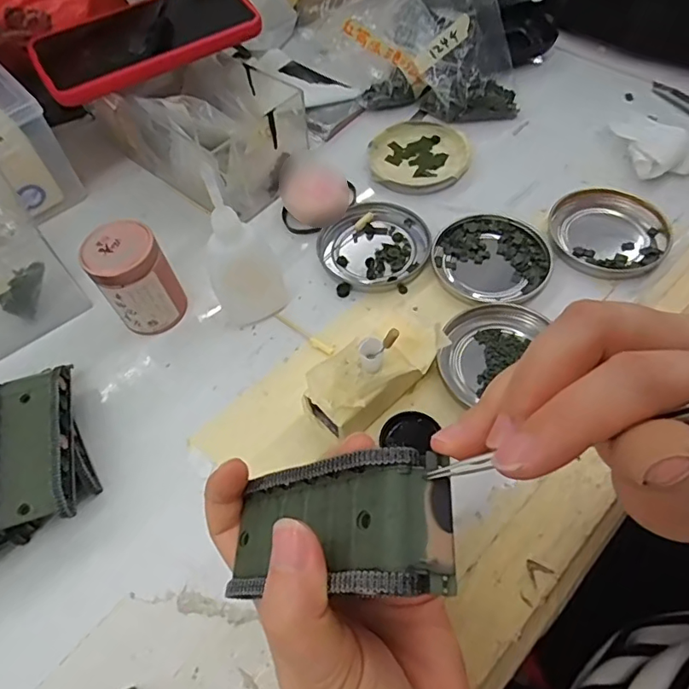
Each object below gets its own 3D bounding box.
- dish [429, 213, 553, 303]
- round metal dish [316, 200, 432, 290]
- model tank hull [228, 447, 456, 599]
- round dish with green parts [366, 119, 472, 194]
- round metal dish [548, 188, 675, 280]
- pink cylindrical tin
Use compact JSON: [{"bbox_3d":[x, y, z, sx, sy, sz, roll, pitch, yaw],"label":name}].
[{"bbox_3d":[0.102,-0.062,0.364,0.078,0.008,0.073,-2,57,4],"label":"dish"},{"bbox_3d":[0.019,-0.073,0.378,0.079,0.007,0.077,-2,57,4],"label":"round metal dish"},{"bbox_3d":[-0.007,0.062,0.184,0.091,0.022,0.045,-15,47,41],"label":"model tank hull"},{"bbox_3d":[0.058,-0.154,0.425,0.079,0.009,0.079,-2,57,4],"label":"round dish with green parts"},{"bbox_3d":[0.184,-0.079,0.369,0.077,0.009,0.079,-2,57,4],"label":"round metal dish"},{"bbox_3d":[-0.132,-0.041,0.337,0.044,0.066,0.038,-28,59,-12],"label":"pink cylindrical tin"}]

